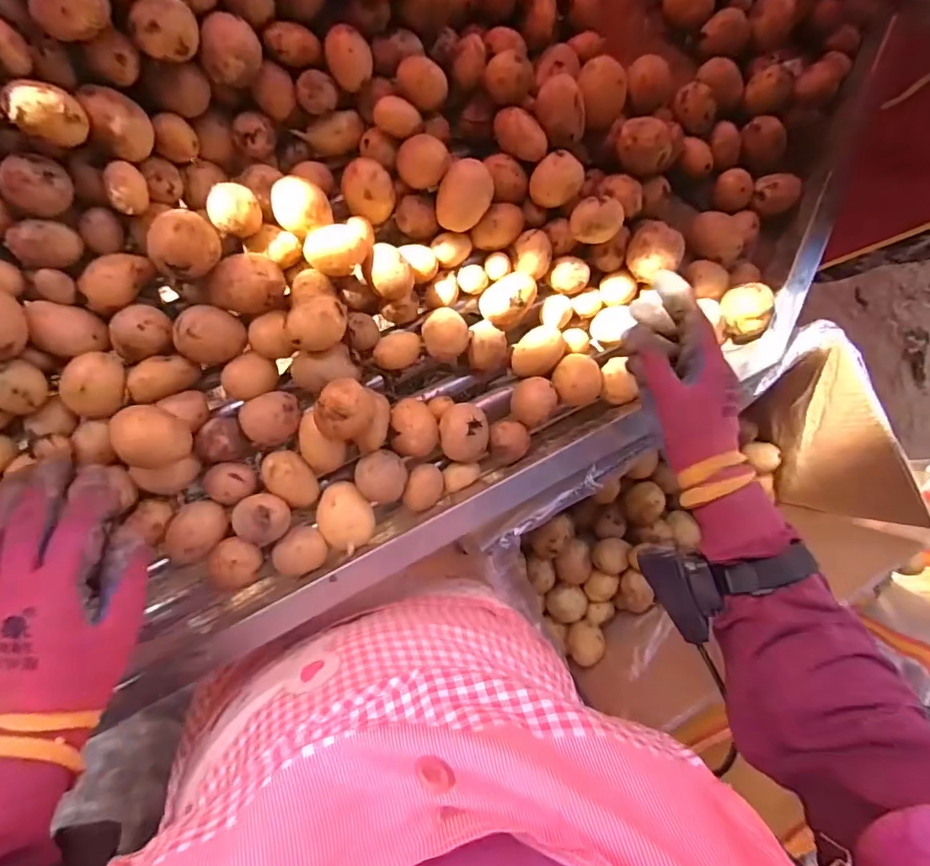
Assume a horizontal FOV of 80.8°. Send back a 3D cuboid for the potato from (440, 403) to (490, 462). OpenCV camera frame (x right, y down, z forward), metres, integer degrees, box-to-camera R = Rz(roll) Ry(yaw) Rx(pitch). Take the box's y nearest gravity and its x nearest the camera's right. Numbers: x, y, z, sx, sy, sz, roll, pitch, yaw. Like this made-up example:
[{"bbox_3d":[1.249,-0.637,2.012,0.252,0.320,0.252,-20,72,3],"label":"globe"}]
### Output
[{"bbox_3d":[-0.002,-0.001,0.475,0.040,0.036,0.049,13,92,-9],"label":"potato"}]

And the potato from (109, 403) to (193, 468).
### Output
[{"bbox_3d":[-0.228,0.002,0.404,0.046,0.040,0.044,-6,95,-8],"label":"potato"}]

